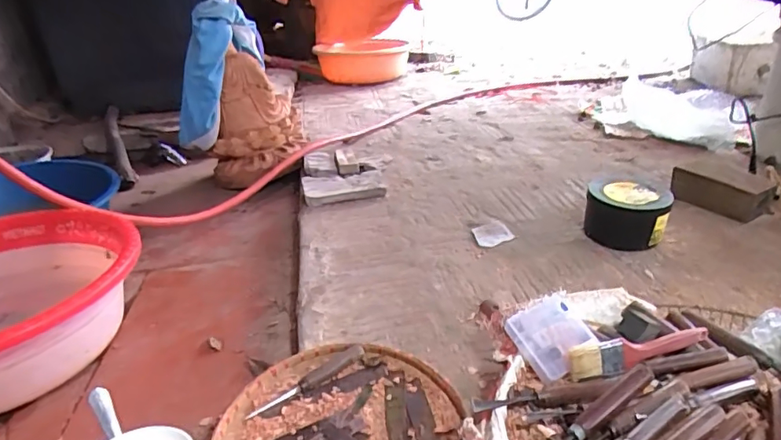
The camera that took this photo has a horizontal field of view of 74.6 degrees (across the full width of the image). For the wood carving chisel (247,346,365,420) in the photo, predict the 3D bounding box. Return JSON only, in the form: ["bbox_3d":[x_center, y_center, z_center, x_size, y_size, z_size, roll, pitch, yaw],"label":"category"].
[{"bbox_3d":[-0.110,0.209,0.678,0.165,0.023,0.020,-20,31,-30],"label":"wood carving chisel"}]

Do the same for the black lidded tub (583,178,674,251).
[{"bbox_3d":[0.420,-0.008,0.916,0.137,0.092,0.137,-2,27,1],"label":"black lidded tub"}]

